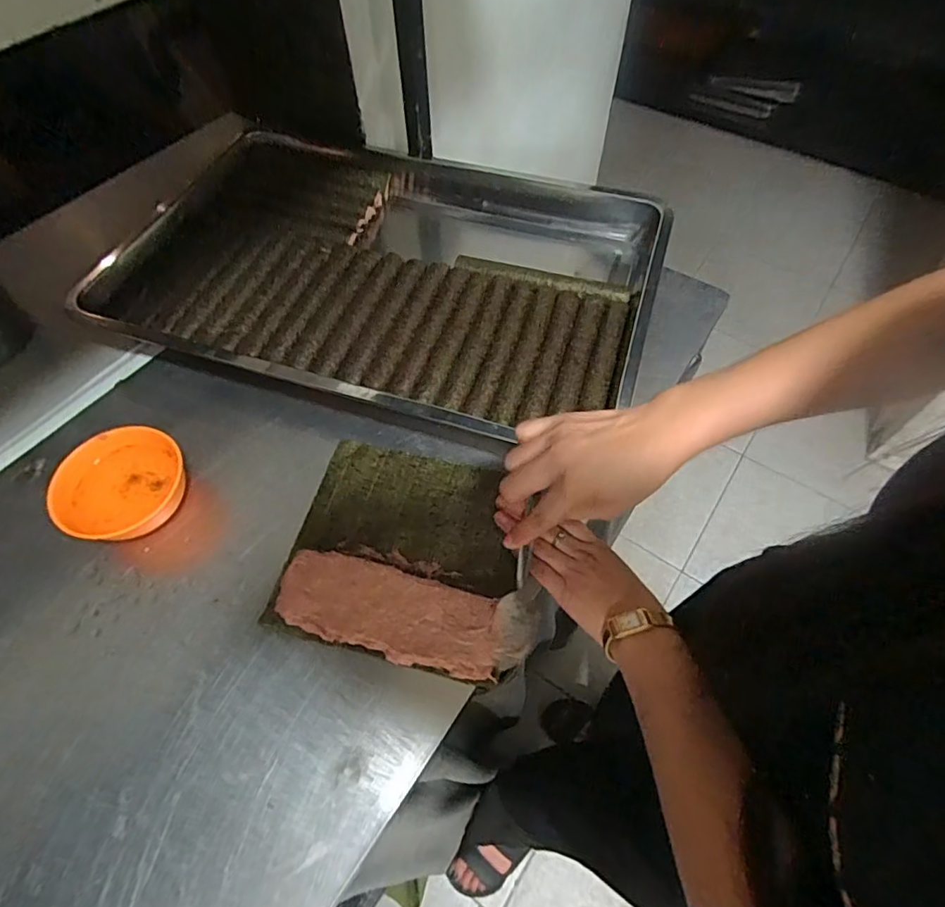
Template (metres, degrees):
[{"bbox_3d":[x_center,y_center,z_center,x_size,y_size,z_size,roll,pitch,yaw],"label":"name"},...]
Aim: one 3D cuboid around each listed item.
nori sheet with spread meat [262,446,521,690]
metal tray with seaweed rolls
[{"bbox_3d":[-0.058,0.079,0.460,0.189,0.019,0.182,13,59,6],"label":"nori sheet with spread meat"},{"bbox_3d":[-0.106,-0.220,0.630,0.615,0.058,0.409,17,59,8],"label":"metal tray with seaweed rolls"}]

